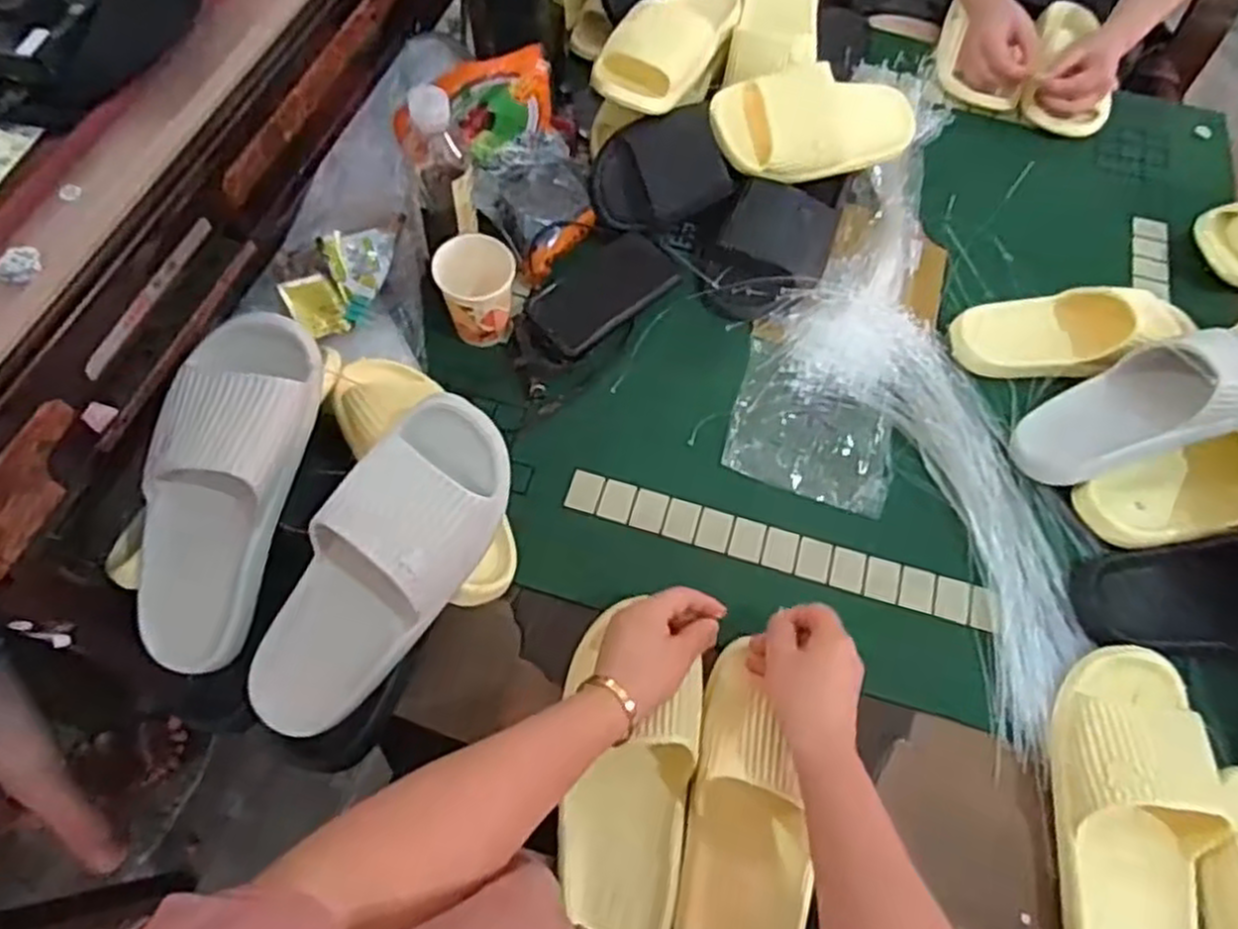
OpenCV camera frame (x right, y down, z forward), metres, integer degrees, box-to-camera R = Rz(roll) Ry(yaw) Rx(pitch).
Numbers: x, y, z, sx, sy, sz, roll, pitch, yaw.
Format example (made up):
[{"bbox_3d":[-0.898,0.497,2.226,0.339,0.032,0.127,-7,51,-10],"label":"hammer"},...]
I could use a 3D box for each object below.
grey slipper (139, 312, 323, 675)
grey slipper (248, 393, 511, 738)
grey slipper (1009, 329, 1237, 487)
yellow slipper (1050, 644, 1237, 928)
[{"bbox_3d":[-0.304,0.018,0.586,0.099,0.061,0.270,15,92,4],"label":"grey slipper"},{"bbox_3d":[-0.173,0.079,0.572,0.106,0.074,0.268,33,91,-3],"label":"grey slipper"},{"bbox_3d":[0.482,-0.056,0.699,0.253,0.071,0.092,-24,65,18],"label":"grey slipper"},{"bbox_3d":[0.385,0.266,0.577,0.109,0.064,0.259,9,64,1],"label":"yellow slipper"}]

